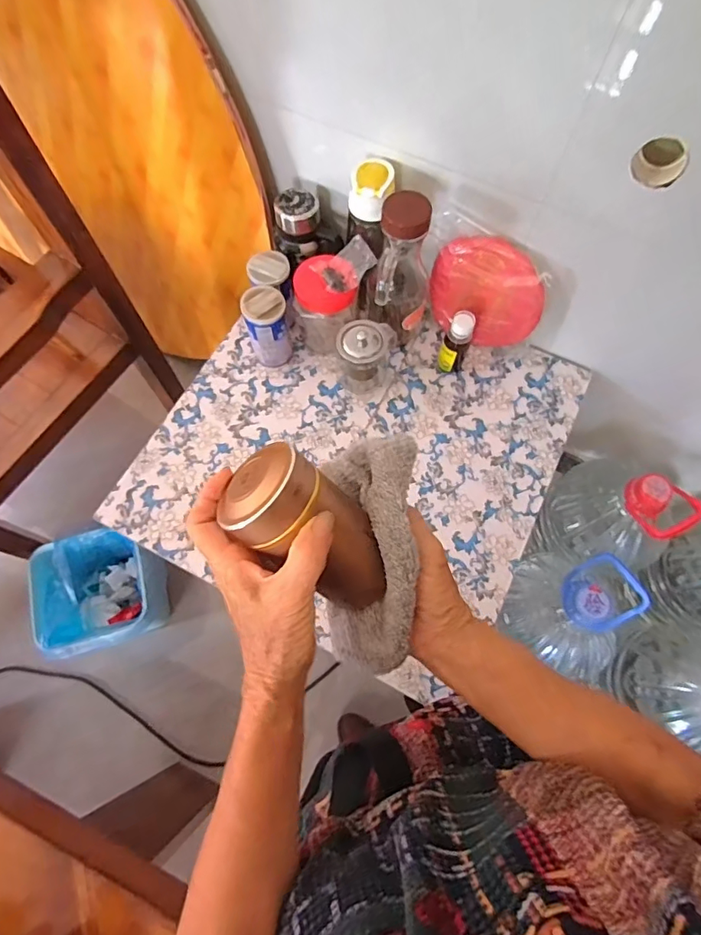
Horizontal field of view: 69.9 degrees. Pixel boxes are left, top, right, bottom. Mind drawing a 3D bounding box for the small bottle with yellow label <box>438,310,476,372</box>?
[{"bbox_3d":[0.165,-0.191,0.786,0.038,0.112,0.038,1,69,-2],"label":"small bottle with yellow label"}]

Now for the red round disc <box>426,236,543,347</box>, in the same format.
[{"bbox_3d":[0.205,-0.261,0.776,0.176,0.183,0.049,24,70,7],"label":"red round disc"}]

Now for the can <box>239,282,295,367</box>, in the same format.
[{"bbox_3d":[-0.128,-0.214,0.788,0.064,0.129,0.073,-14,70,-7],"label":"can"}]

